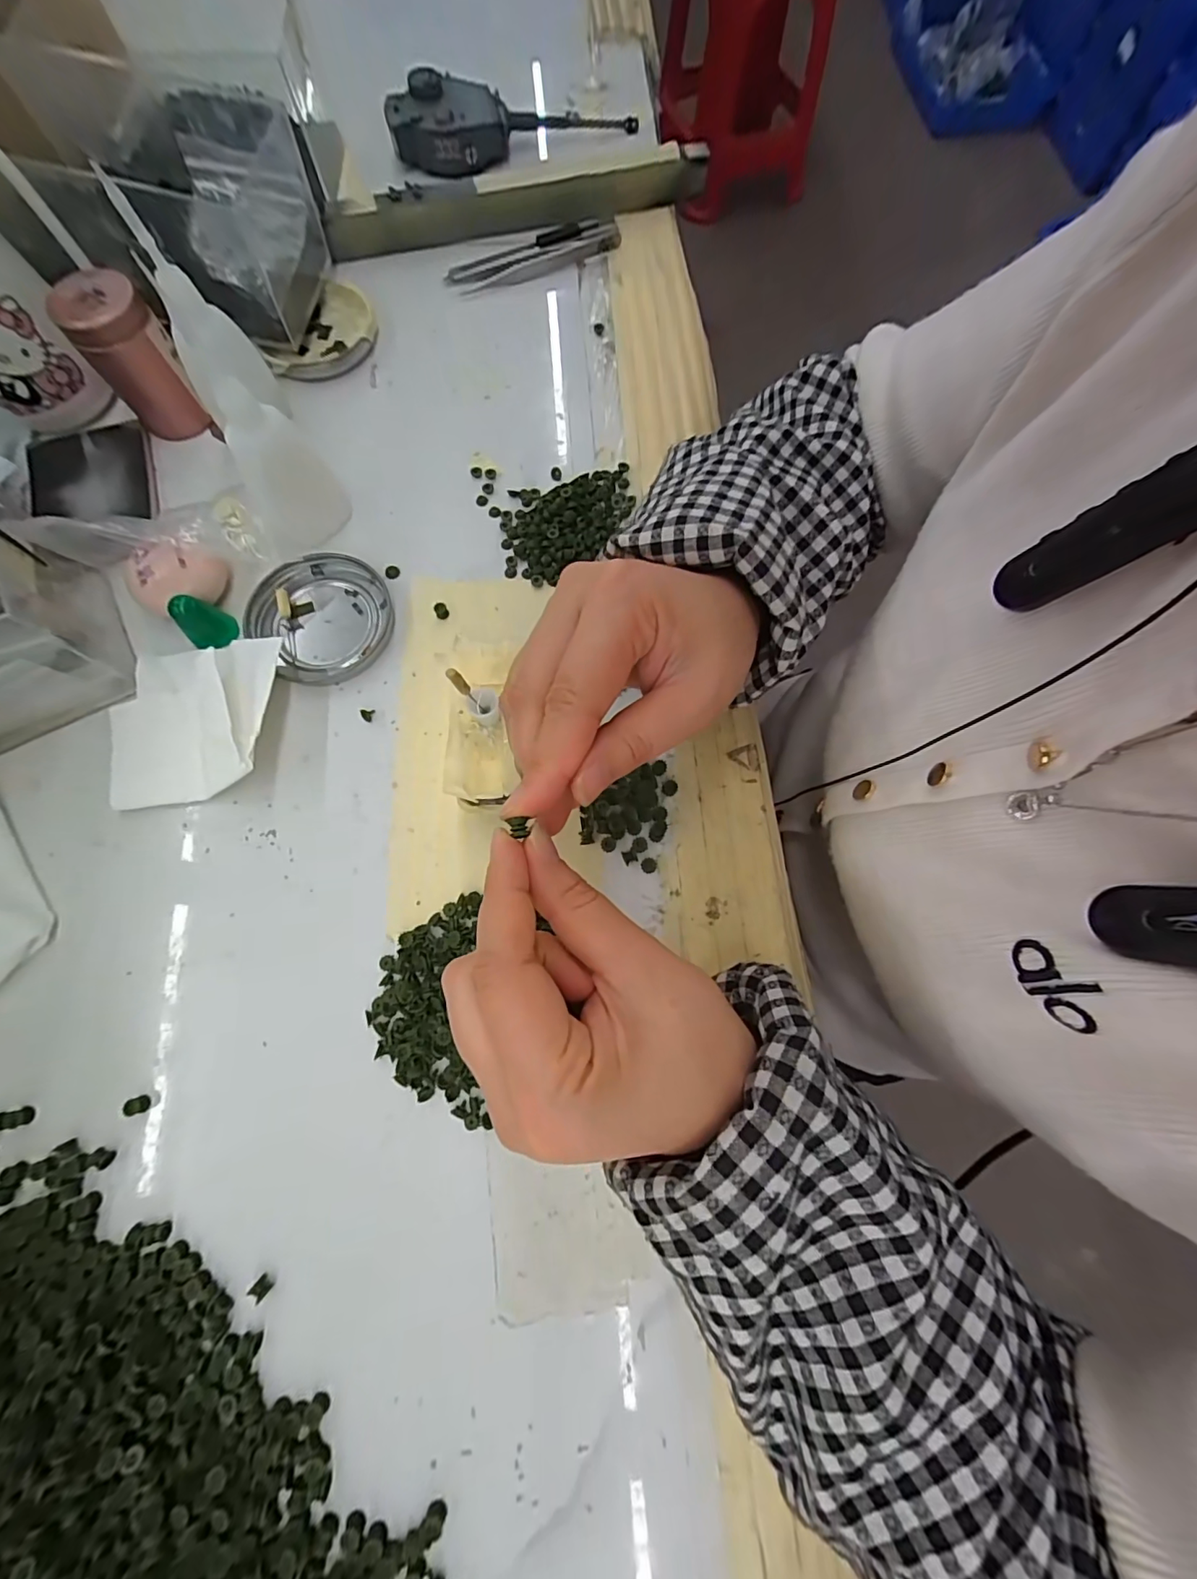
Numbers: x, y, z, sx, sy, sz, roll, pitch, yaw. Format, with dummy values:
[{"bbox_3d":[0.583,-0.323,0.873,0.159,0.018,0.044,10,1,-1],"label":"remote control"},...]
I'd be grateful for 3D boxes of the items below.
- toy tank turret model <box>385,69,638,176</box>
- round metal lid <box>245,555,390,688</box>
[{"bbox_3d":[-0.063,-0.514,0.388,0.189,0.031,0.057,-14,76,-4],"label":"toy tank turret model"},{"bbox_3d":[-0.155,-0.098,0.289,0.074,0.009,0.072,0,75,-1],"label":"round metal lid"}]

